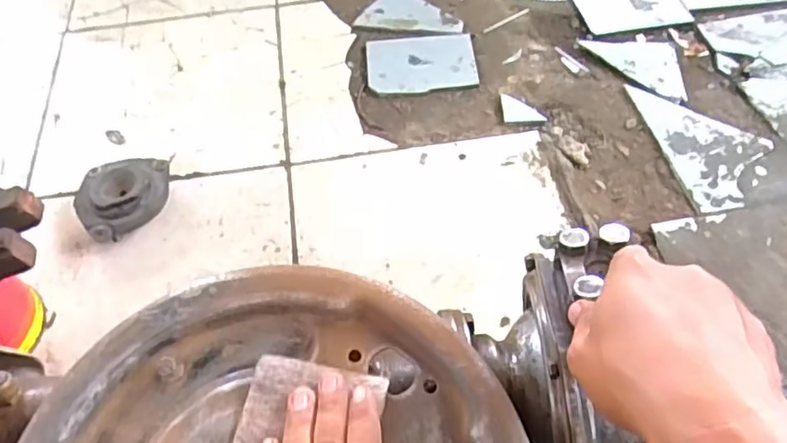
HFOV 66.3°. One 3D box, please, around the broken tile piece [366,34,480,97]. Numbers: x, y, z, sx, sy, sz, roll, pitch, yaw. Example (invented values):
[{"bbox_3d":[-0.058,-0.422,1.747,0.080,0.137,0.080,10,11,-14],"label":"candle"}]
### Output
[{"bbox_3d":[0.049,-0.274,1.047,0.186,0.009,0.126,-4,60,-2],"label":"broken tile piece"}]

